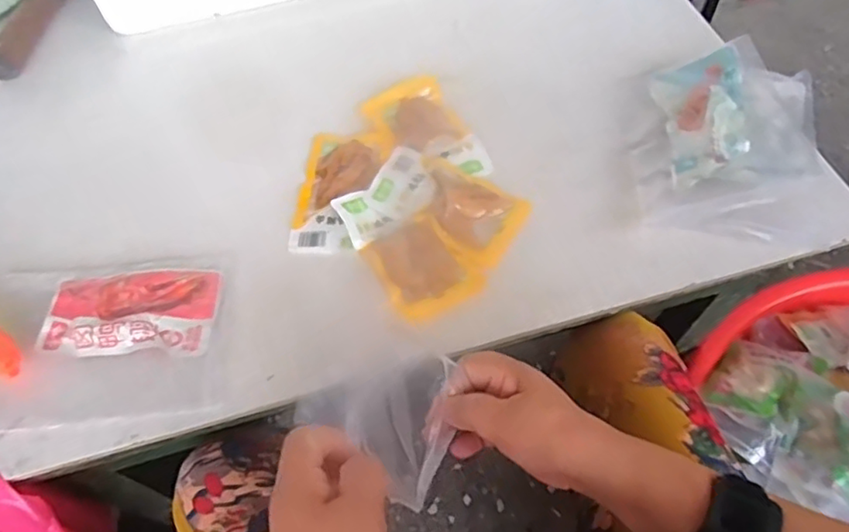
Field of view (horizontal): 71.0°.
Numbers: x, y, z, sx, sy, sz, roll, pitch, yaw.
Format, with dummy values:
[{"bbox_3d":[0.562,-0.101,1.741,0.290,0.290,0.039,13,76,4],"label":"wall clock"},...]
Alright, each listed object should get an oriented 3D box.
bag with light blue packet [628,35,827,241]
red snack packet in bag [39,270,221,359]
[{"bbox_3d":[0.274,-0.116,0.535,0.156,0.047,0.203,11,59,10],"label":"bag with light blue packet"},{"bbox_3d":[-0.239,0.037,0.489,0.128,0.013,0.077,-3,58,1],"label":"red snack packet in bag"}]

